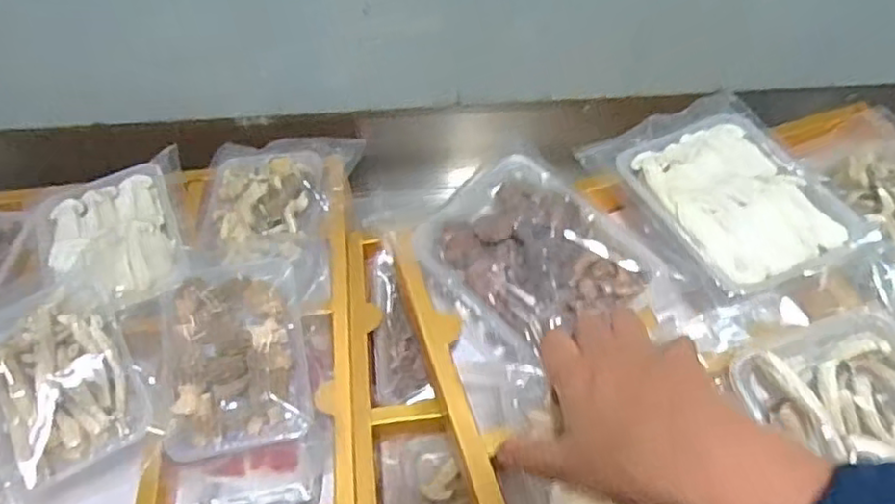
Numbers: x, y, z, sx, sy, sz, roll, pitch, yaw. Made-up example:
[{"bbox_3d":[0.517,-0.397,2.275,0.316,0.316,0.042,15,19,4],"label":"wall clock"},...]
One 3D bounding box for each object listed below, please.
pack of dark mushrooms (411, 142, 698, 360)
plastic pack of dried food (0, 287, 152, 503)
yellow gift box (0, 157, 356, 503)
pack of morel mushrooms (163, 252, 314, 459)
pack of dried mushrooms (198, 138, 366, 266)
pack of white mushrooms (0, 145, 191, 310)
[{"bbox_3d":[0.071,0.003,0.487,0.125,0.026,0.187,-33,59,-20],"label":"pack of dark mushrooms"},{"bbox_3d":[-0.309,0.098,0.524,0.110,0.025,0.149,-23,56,-14],"label":"plastic pack of dried food"},{"bbox_3d":[-0.303,0.076,0.578,0.463,0.077,0.397,-10,54,-5],"label":"yellow gift box"},{"bbox_3d":[-0.178,0.076,0.552,0.112,0.028,0.168,-11,54,-6],"label":"pack of morel mushrooms"},{"bbox_3d":[-0.171,-0.054,0.663,0.147,0.026,0.167,-2,54,1],"label":"pack of dried mushrooms"},{"bbox_3d":[-0.335,-0.014,0.623,0.164,0.026,0.174,-15,54,-8],"label":"pack of white mushrooms"}]

